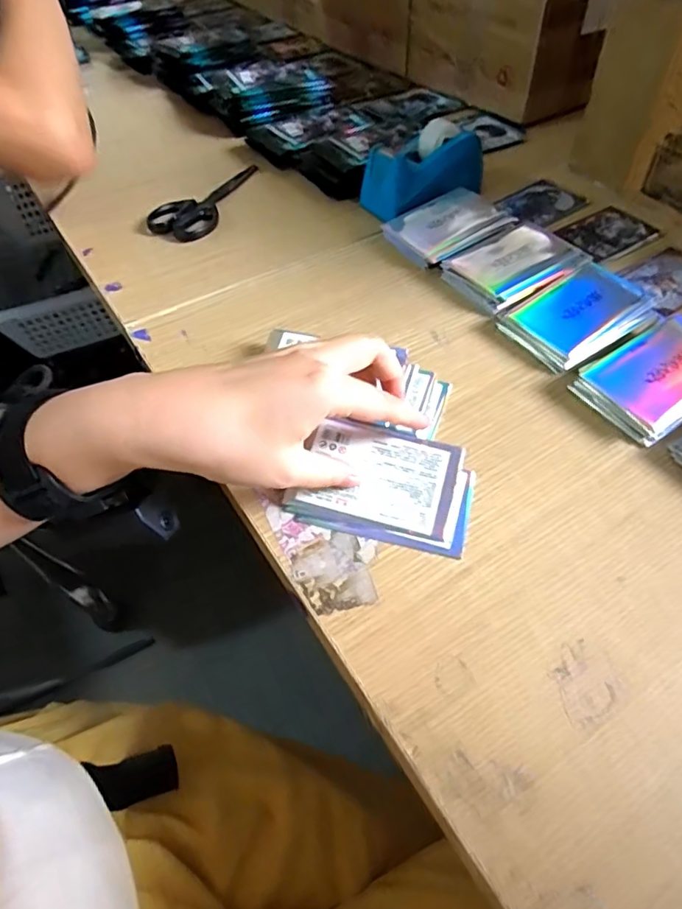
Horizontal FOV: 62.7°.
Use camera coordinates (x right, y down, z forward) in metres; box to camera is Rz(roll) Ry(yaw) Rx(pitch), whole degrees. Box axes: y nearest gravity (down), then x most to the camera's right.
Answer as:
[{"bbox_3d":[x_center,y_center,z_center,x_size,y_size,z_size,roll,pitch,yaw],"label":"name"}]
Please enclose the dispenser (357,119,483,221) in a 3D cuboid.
[{"bbox_3d":[0.076,-0.259,0.511,0.113,0.058,0.057,-25,55,-17],"label":"dispenser"}]

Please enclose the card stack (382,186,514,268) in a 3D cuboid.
[{"bbox_3d":[0.097,-0.201,0.495,0.111,0.018,0.074,-27,55,-18],"label":"card stack"}]

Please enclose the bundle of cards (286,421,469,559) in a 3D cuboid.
[{"bbox_3d":[0.026,0.017,0.323,0.099,0.021,0.065,11,53,11],"label":"bundle of cards"}]

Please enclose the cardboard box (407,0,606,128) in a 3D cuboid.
[{"bbox_3d":[0.178,-0.520,0.626,0.118,0.197,0.226,-21,54,-14],"label":"cardboard box"}]

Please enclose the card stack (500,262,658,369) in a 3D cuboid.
[{"bbox_3d":[0.170,-0.100,0.410,0.101,0.020,0.069,-28,56,-19],"label":"card stack"}]

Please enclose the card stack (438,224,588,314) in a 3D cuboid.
[{"bbox_3d":[0.136,-0.148,0.448,0.091,0.019,0.074,-29,56,-19],"label":"card stack"}]

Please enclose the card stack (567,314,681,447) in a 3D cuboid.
[{"bbox_3d":[0.211,-0.051,0.370,0.097,0.022,0.065,-27,55,-18],"label":"card stack"}]

